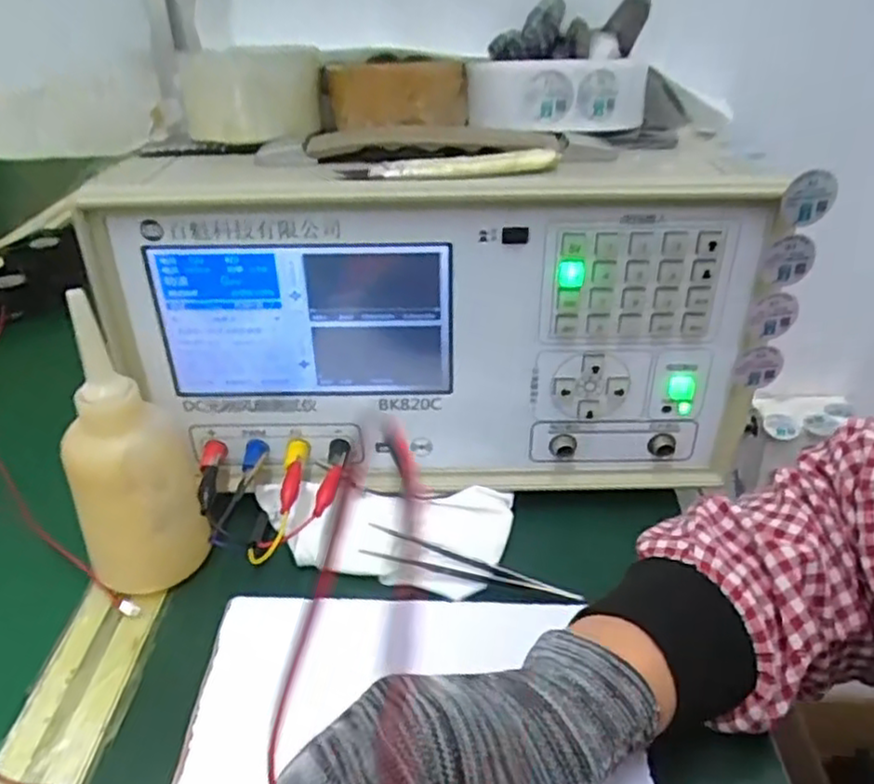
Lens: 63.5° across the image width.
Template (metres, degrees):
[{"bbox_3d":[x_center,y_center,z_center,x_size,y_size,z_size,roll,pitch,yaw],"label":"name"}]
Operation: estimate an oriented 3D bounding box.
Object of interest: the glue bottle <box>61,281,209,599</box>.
[{"bbox_3d":[-0.166,0.031,0.372,0.064,0.150,0.066,-18,35,-20],"label":"glue bottle"}]

